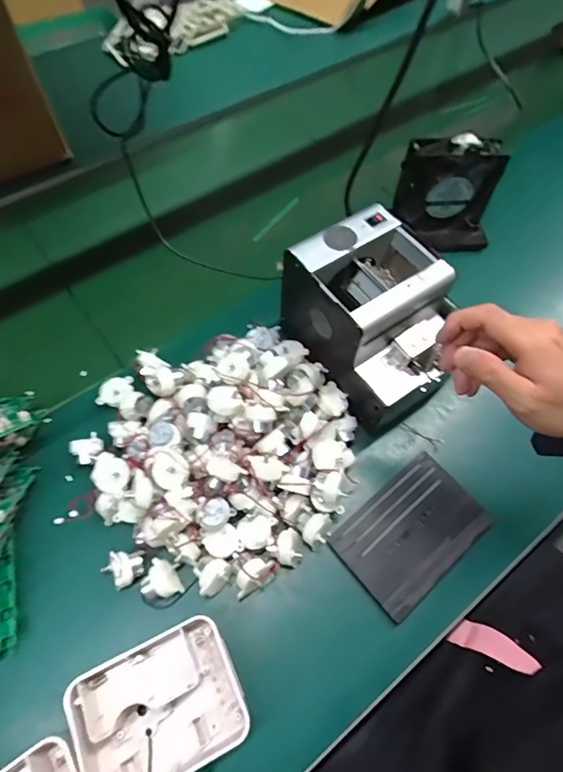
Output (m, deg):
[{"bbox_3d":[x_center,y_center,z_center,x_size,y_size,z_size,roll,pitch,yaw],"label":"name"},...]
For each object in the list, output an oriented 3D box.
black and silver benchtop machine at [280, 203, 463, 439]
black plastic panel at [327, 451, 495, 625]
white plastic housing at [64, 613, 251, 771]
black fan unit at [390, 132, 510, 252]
[{"bbox_3d":[0.104,-0.072,0.493,0.140,0.144,0.188,-36,66,-20],"label":"black and silver benchtop machine"},{"bbox_3d":[0.135,0.148,0.457,0.149,0.010,0.100,-35,66,-19],"label":"black plastic panel"},{"bbox_3d":[-0.102,0.268,0.370,0.128,0.036,0.104,-22,62,-13],"label":"white plastic housing"},{"bbox_3d":[0.230,-0.263,0.602,0.136,0.140,0.074,25,62,13],"label":"black fan unit"}]

